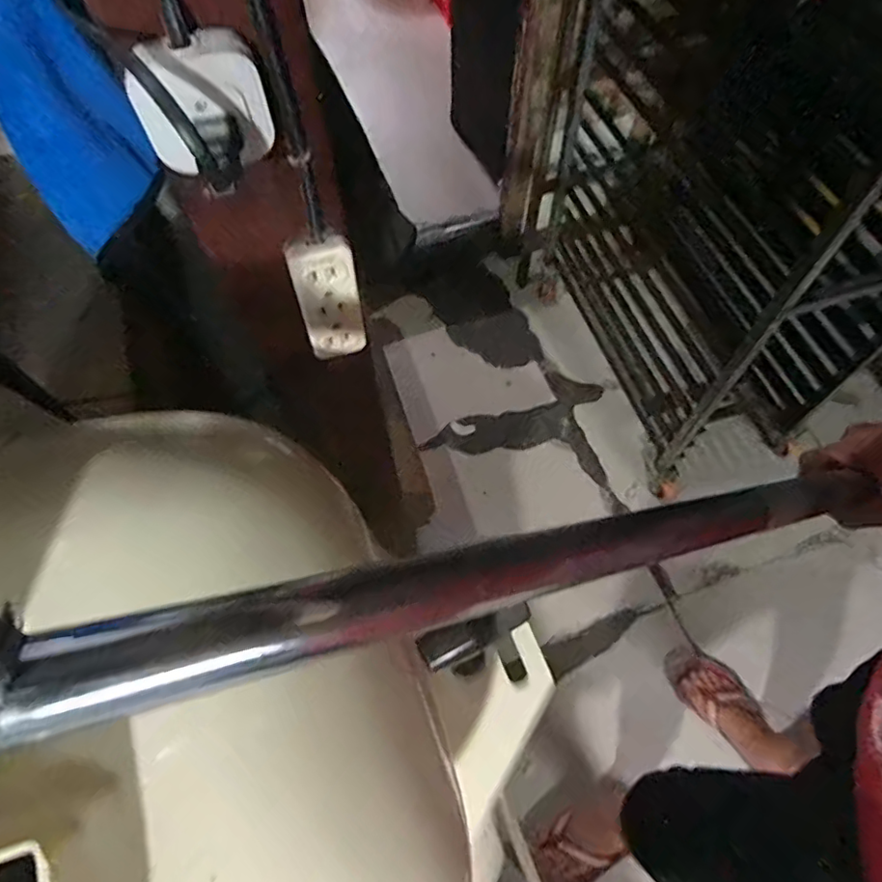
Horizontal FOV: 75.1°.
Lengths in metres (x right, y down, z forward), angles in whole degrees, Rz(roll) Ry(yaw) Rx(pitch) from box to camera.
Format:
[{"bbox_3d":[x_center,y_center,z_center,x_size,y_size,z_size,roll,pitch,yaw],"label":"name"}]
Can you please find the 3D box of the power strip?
[{"bbox_3d":[-0.079,-0.100,0.408,0.041,0.101,0.017,-21,64,-9],"label":"power strip"}]

